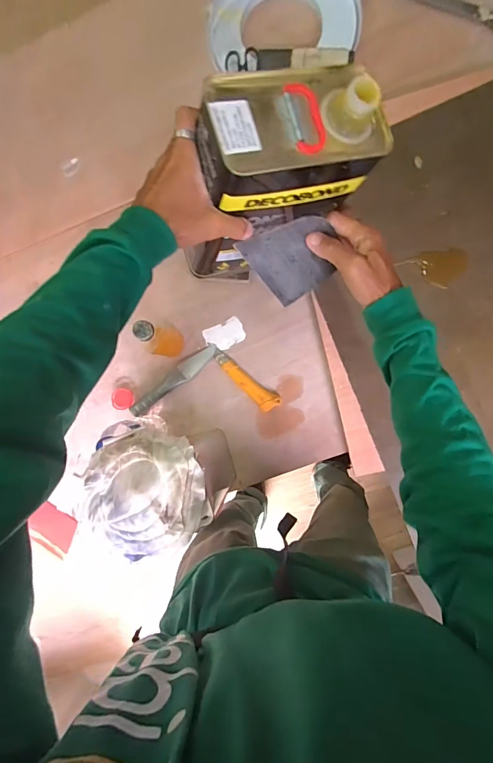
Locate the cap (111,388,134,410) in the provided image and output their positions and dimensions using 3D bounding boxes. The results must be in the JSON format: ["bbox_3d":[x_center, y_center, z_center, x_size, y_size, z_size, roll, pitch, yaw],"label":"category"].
[{"bbox_3d":[-0.242,0.034,0.743,0.036,0.018,0.041,-1,90,5],"label":"cap"}]

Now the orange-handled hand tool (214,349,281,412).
[{"bbox_3d":[-0.004,-0.002,0.725,0.154,0.028,0.034,40,96,6],"label":"orange-handled hand tool"}]

